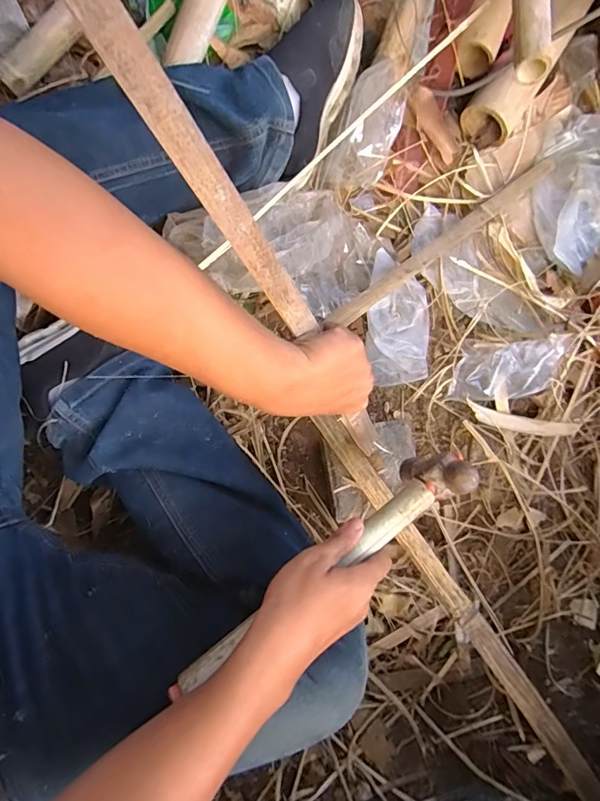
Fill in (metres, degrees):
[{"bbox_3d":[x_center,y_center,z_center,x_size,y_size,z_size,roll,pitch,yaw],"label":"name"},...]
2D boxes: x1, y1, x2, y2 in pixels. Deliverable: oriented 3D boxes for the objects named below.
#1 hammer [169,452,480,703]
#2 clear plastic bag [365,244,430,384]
[{"bbox_3d":[0.017,0.139,0.381,0.292,0.080,0.038,-35,82,-8],"label":"hammer"},{"bbox_3d":[0.122,-0.099,0.556,0.075,0.019,0.160,5,79,0],"label":"clear plastic bag"}]

